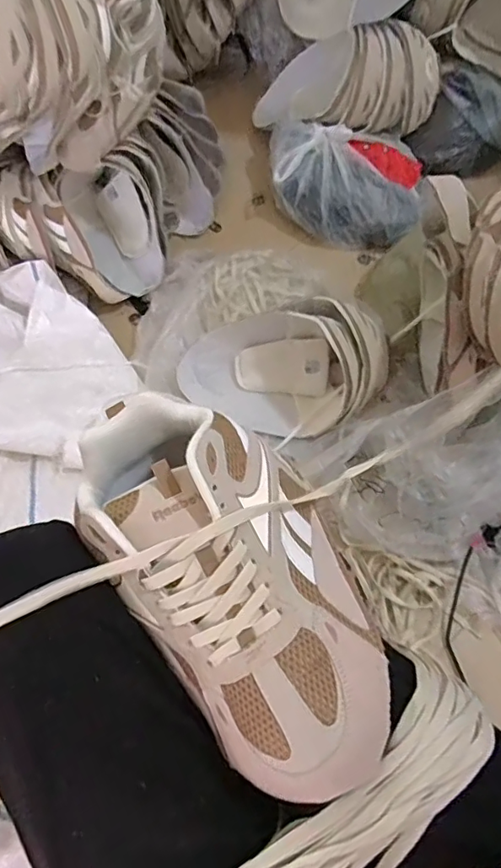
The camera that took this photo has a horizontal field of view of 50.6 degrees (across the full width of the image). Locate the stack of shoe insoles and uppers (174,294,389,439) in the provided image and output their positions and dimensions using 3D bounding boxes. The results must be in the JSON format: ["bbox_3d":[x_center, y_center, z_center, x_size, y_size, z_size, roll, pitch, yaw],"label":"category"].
[{"bbox_3d":[0.049,-0.081,0.750,0.286,0.110,0.183,-19,111,9],"label":"stack of shoe insoles and uppers"}]

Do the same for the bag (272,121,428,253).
[{"bbox_3d":[0.161,-0.420,0.896,0.260,0.093,0.178,10,69,3],"label":"bag"}]

